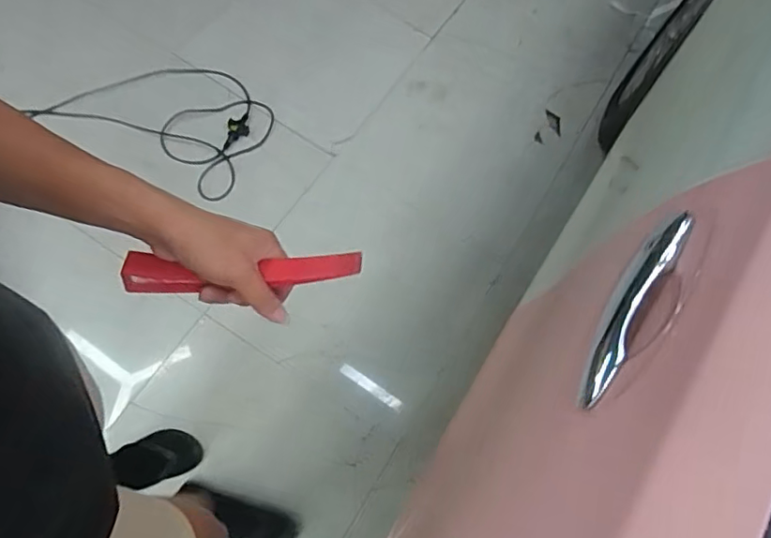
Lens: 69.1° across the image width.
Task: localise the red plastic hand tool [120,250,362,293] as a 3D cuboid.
[{"bbox_3d":[-0.130,0.002,0.504,0.214,0.029,0.027,-1,64,4],"label":"red plastic hand tool"}]

